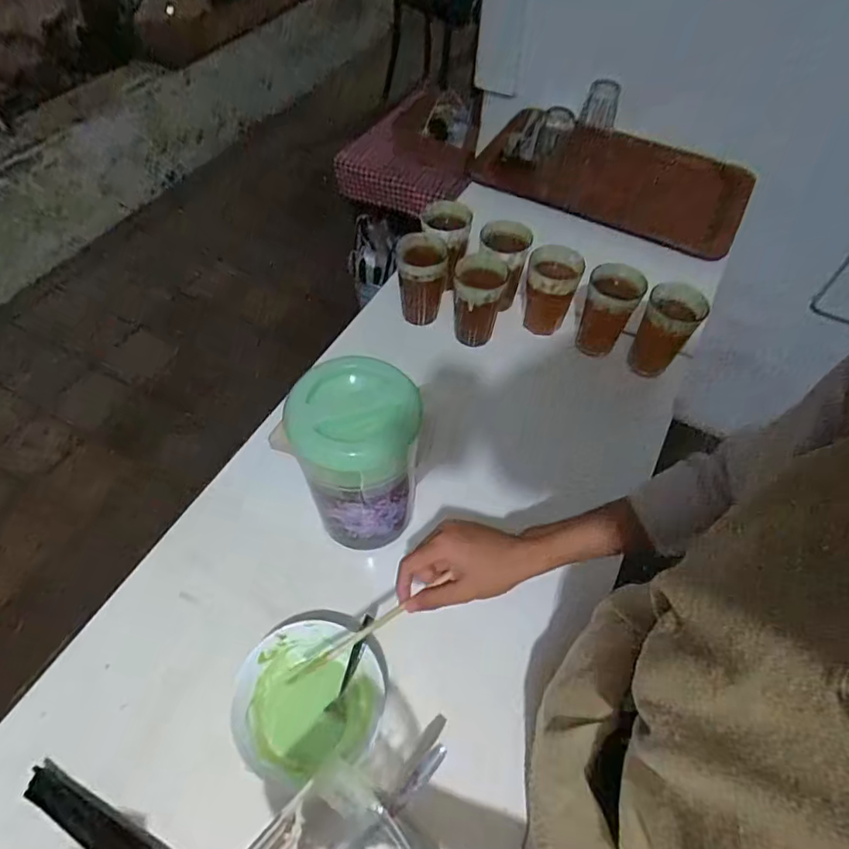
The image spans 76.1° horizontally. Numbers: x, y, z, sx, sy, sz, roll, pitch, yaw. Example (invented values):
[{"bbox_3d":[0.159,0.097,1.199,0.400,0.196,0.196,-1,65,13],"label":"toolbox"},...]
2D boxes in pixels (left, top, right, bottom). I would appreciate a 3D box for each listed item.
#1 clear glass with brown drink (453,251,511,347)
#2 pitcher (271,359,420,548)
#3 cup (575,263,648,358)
[{"bbox_3d":[0.079,-0.179,0.808,0.072,0.126,0.086,12,56,6],"label":"clear glass with brown drink"},{"bbox_3d":[-0.066,0.038,0.575,0.110,0.194,0.113,26,58,15],"label":"pitcher"},{"bbox_3d":[0.269,-0.164,0.806,0.073,0.138,0.089,18,57,10],"label":"cup"}]

